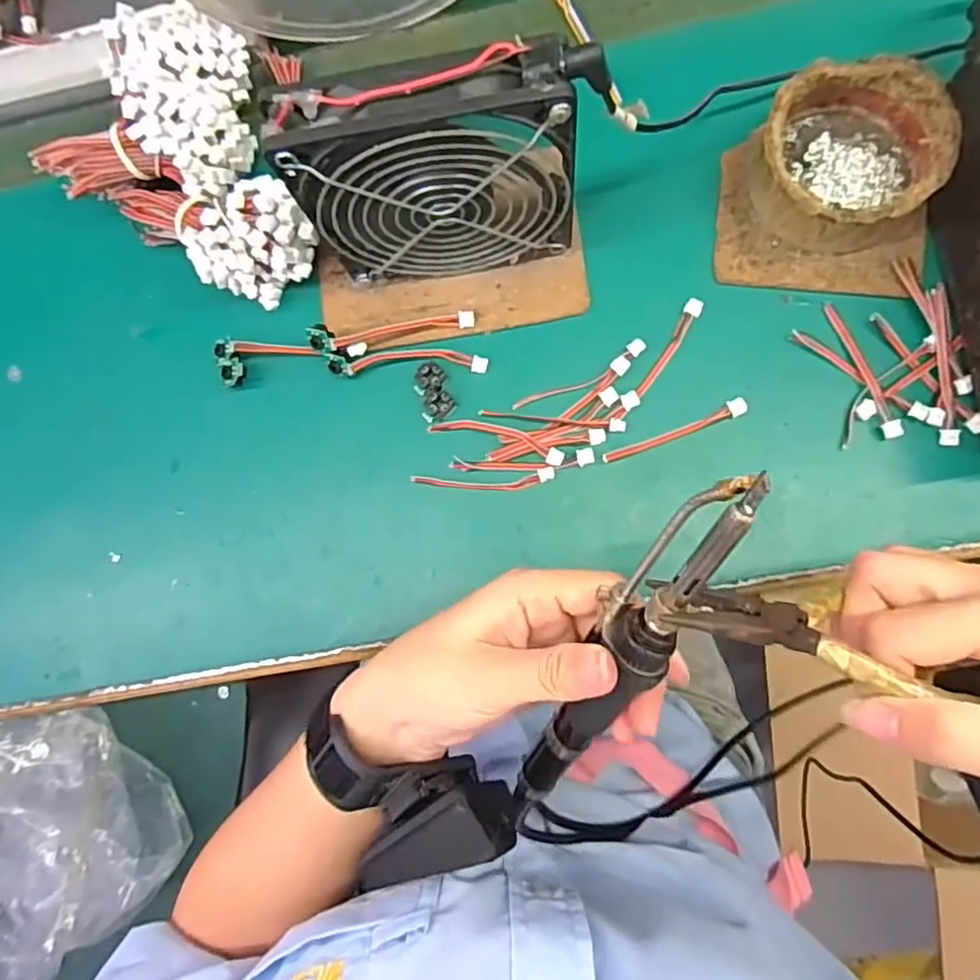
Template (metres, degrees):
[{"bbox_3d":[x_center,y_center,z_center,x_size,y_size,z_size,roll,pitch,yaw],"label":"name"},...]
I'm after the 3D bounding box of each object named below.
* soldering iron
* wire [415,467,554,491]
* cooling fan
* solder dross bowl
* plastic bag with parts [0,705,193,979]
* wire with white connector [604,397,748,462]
[{"bbox_3d":[0.045,0.065,0.231,0.024,0.027,0.179,27,126,8],"label":"soldering iron"},{"bbox_3d":[-0.004,-0.004,0.341,0.074,0.005,0.010,-4,84,6],"label":"wire"},{"bbox_3d":[-0.017,-0.138,0.295,0.131,0.125,0.035,-12,83,5],"label":"cooling fan"},{"bbox_3d":[0.176,-0.164,0.320,0.081,0.039,0.082,-1,84,6],"label":"solder dross bowl"},{"bbox_3d":[-0.465,0.328,0.564,0.318,0.120,0.226,-19,83,4],"label":"plastic bag with parts"},{"bbox_3d":[0.095,-0.029,0.333,0.076,0.004,0.009,-24,82,3],"label":"wire with white connector"}]

